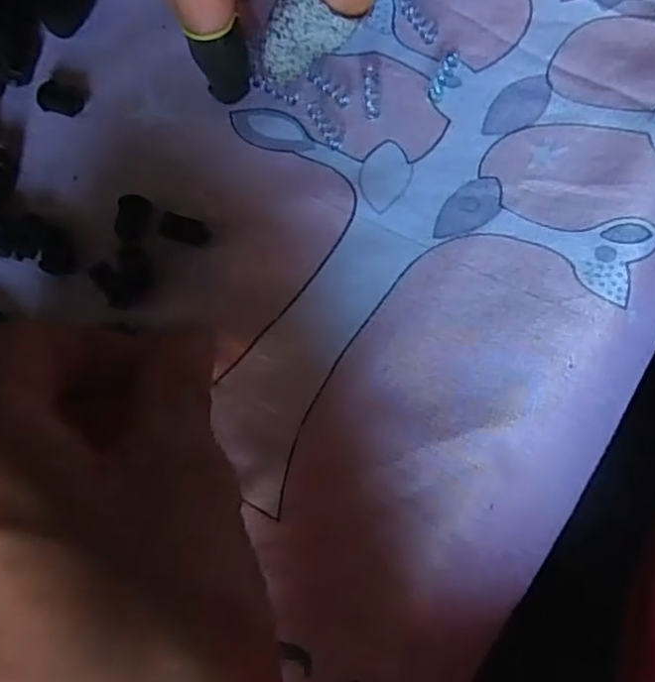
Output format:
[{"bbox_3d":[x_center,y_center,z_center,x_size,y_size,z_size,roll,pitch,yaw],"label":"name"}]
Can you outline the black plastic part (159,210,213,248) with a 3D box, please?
[{"bbox_3d":[-0.047,-0.037,0.212,0.018,0.004,0.009,17,74,6],"label":"black plastic part"}]

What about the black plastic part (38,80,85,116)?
[{"bbox_3d":[-0.095,-0.087,0.228,0.016,0.005,0.011,11,74,4],"label":"black plastic part"}]

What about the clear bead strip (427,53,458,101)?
[{"bbox_3d":[0.041,-0.096,0.229,0.005,0.004,0.021,24,75,7],"label":"clear bead strip"}]

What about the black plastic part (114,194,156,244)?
[{"bbox_3d":[-0.064,-0.041,0.213,0.012,0.005,0.016,-1,74,0],"label":"black plastic part"}]

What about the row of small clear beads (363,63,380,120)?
[{"bbox_3d":[0.016,-0.090,0.228,0.006,0.004,0.023,0,74,1],"label":"row of small clear beads"}]

